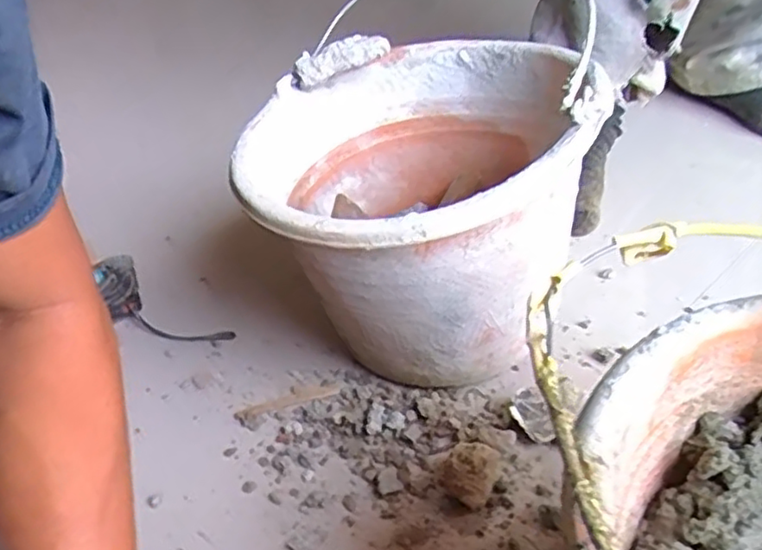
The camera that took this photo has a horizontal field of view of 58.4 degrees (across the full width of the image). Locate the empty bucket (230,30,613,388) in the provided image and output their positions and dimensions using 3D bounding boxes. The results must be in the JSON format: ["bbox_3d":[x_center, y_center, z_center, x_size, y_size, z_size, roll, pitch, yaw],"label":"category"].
[{"bbox_3d":[0.033,-0.051,0.546,0.240,0.208,0.292,5,39,13],"label":"empty bucket"}]

